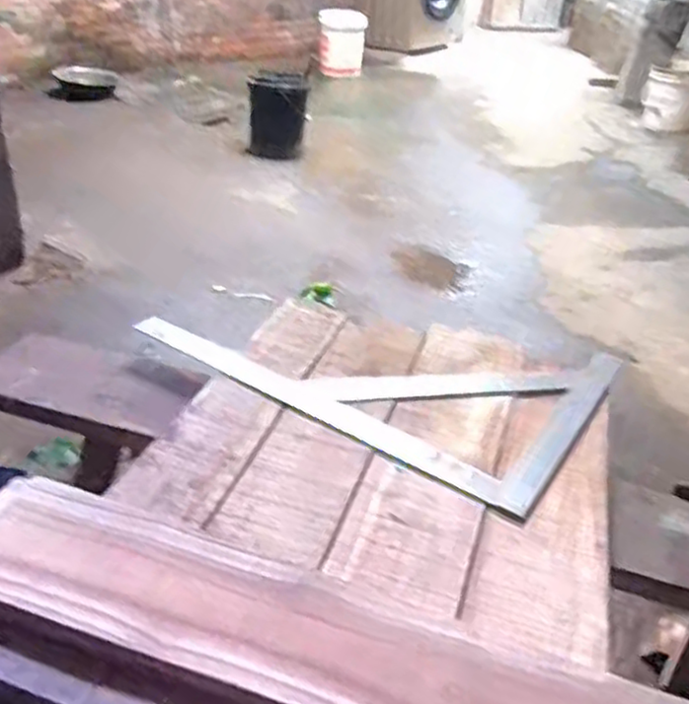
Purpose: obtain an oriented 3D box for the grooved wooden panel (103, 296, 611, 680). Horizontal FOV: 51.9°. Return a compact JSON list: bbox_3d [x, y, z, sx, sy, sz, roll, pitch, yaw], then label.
[{"bbox_3d":[0.066,0.094,0.877,0.501,0.019,0.494,13,34,14],"label":"grooved wooden panel"}]

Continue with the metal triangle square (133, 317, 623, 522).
[{"bbox_3d":[0.053,0.001,1.021,0.579,0.017,0.372,23,38,27],"label":"metal triangle square"}]

